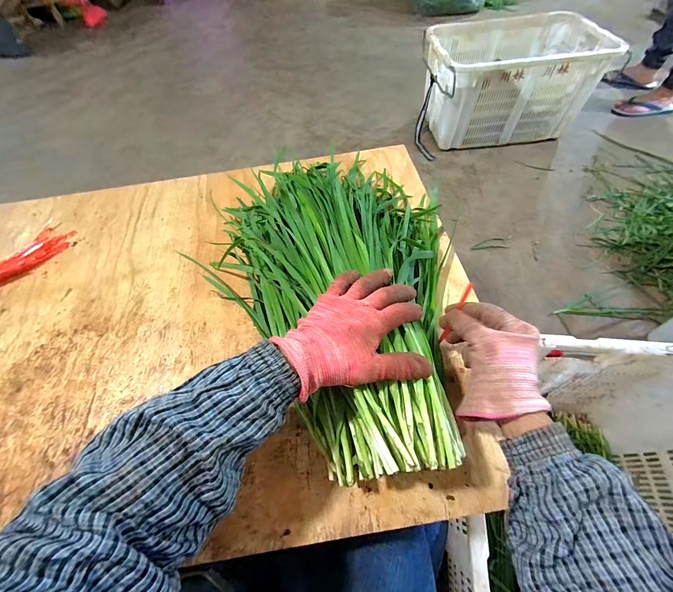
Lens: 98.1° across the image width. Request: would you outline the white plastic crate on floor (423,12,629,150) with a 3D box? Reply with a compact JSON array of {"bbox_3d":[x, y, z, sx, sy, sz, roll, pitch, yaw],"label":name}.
[{"bbox_3d":[0.761,-0.985,1.353,0.674,0.345,0.443,-5,57,1],"label":"white plastic crate on floor"}]

